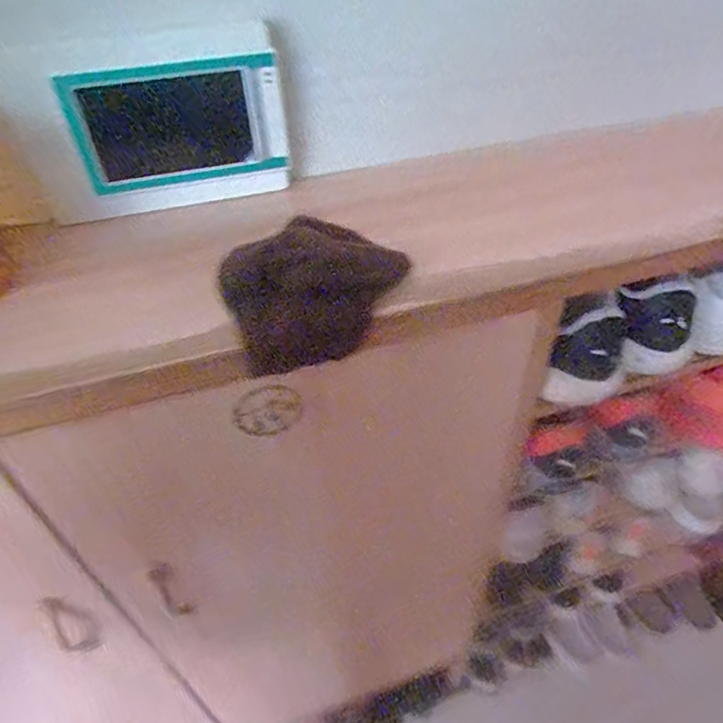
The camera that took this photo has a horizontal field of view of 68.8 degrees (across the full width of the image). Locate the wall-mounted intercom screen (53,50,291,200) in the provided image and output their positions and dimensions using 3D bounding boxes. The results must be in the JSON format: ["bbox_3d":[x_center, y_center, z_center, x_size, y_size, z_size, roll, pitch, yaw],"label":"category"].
[{"bbox_3d":[-0.180,-0.228,0.529,0.204,0.125,0.046,-10,44,-8],"label":"wall-mounted intercom screen"}]

